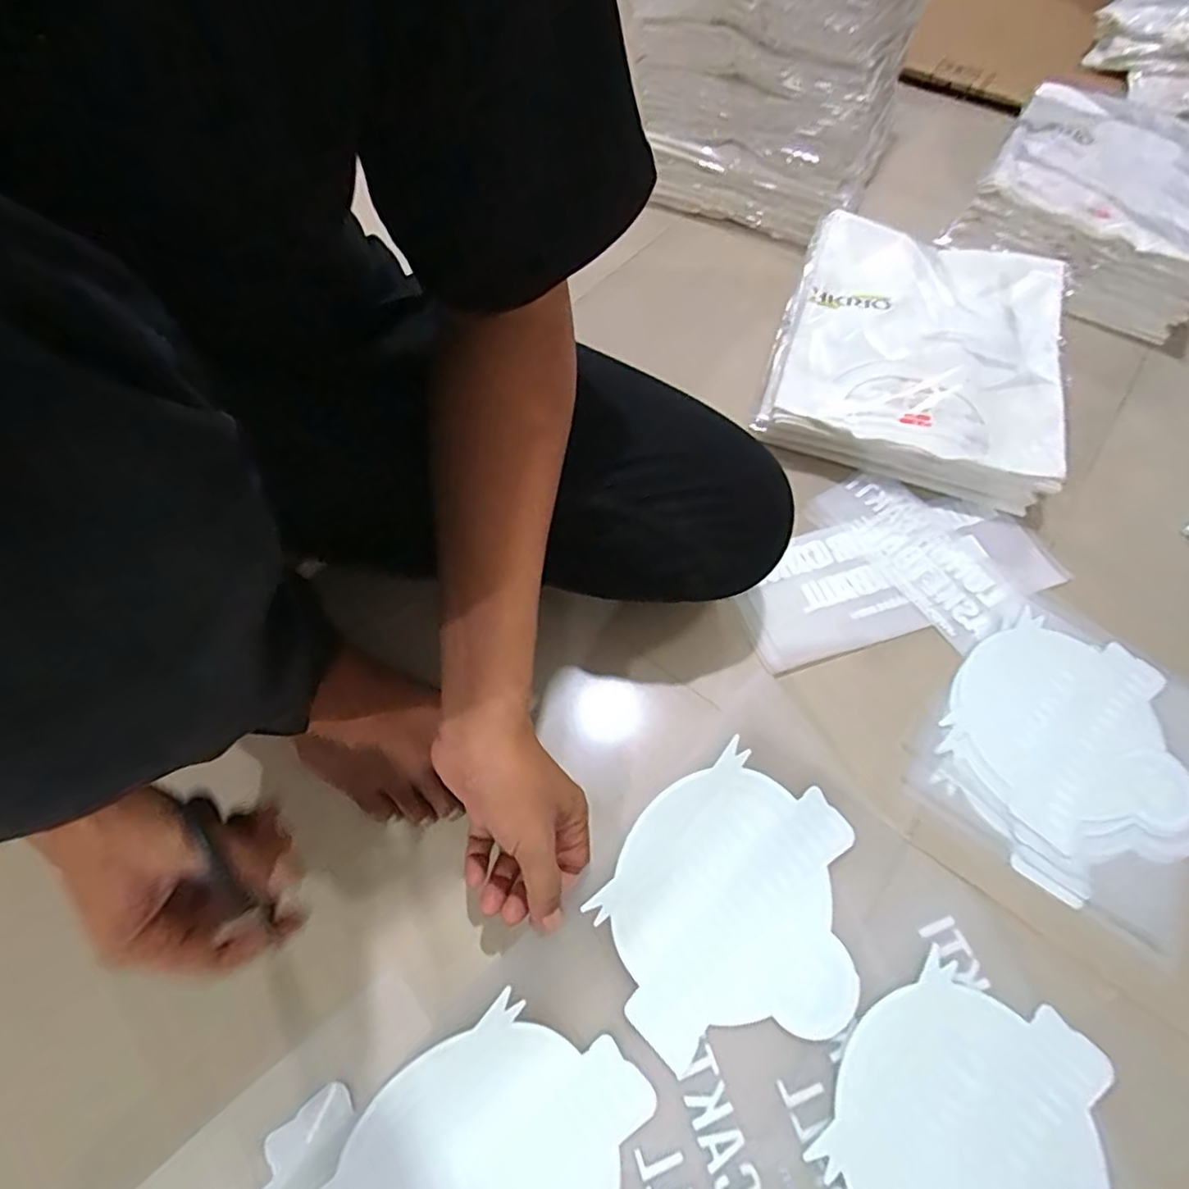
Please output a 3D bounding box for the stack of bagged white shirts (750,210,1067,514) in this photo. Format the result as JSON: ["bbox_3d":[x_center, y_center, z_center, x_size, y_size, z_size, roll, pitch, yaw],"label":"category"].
[{"bbox_3d":[0.355,-0.270,0.700,0.287,0.077,0.346,17,61,8],"label":"stack of bagged white shirts"}]

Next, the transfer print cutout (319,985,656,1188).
[{"bbox_3d":[-0.051,0.355,0.362,0.191,0.028,0.176,-31,65,-17],"label":"transfer print cutout"}]

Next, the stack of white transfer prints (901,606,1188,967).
[{"bbox_3d":[0.395,0.128,0.519,0.205,0.009,0.236,33,65,16],"label":"stack of white transfer prints"}]

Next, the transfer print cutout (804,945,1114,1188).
[{"bbox_3d":[0.242,0.346,0.386,0.191,0.004,0.181,-30,65,-17],"label":"transfer print cutout"}]

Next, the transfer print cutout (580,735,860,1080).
[{"bbox_3d":[0.102,0.218,0.443,0.197,0.021,0.179,-34,82,-17],"label":"transfer print cutout"}]

